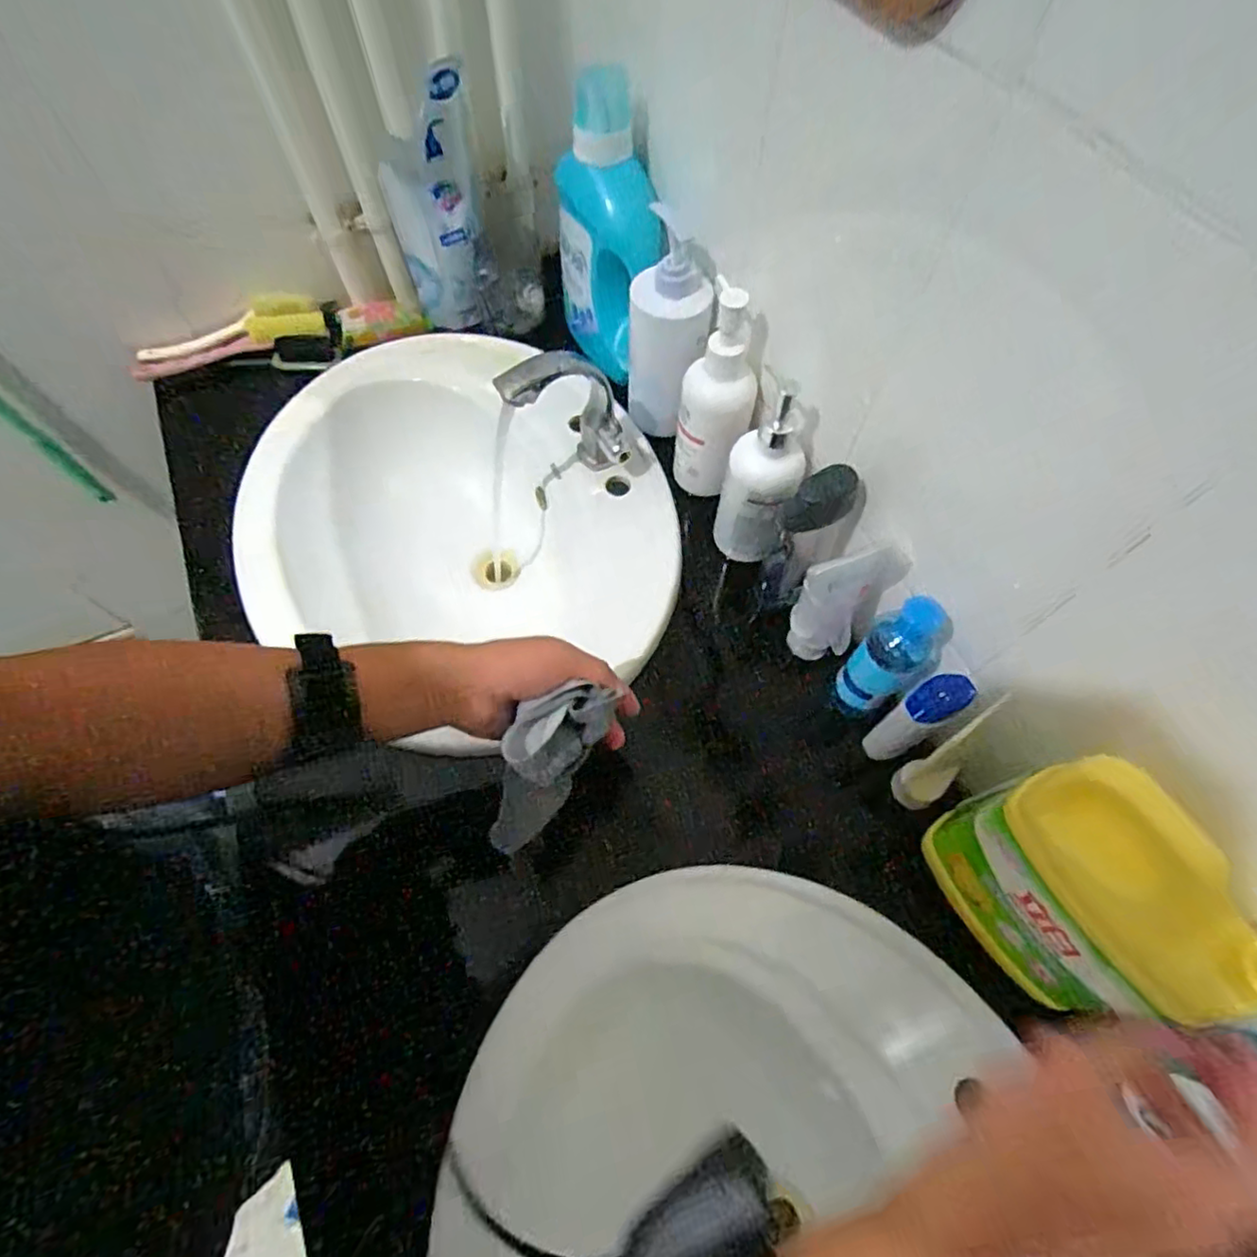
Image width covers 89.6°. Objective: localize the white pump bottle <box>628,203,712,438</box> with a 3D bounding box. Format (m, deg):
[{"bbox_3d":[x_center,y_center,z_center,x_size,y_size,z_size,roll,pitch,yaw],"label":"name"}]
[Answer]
[{"bbox_3d":[0.039,-0.300,0.671,0.092,0.196,0.072,27,66,12],"label":"white pump bottle"}]

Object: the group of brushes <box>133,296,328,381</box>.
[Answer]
[{"bbox_3d":[-0.511,-0.375,0.811,0.237,0.028,0.077,-16,64,-9],"label":"group of brushes"}]

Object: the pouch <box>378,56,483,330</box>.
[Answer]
[{"bbox_3d":[-0.223,-0.490,0.738,0.109,0.227,0.078,-11,63,-6],"label":"pouch"}]

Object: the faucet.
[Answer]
[{"bbox_3d":[-0.065,-0.206,0.644,0.112,0.144,0.049,-10,63,-6],"label":"faucet"}]

